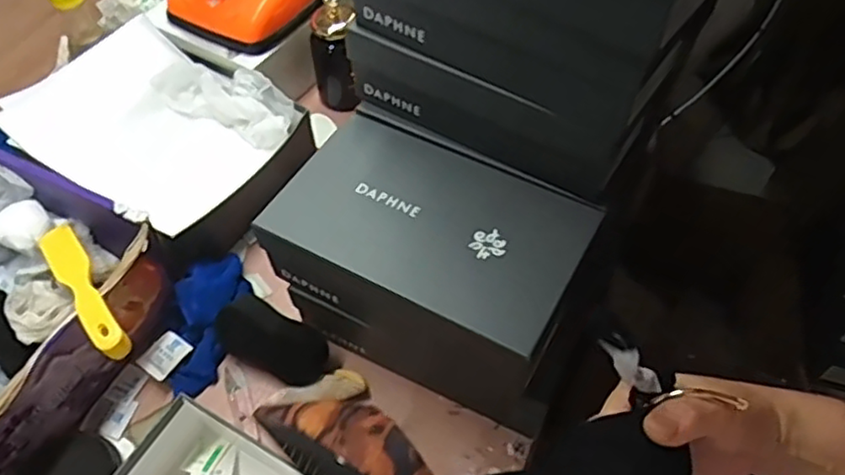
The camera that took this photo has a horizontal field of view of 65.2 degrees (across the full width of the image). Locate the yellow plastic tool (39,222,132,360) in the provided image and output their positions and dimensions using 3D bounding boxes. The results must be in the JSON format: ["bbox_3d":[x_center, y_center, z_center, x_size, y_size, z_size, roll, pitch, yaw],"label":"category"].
[{"bbox_3d":[-0.350,0.049,0.680,0.036,0.027,0.222,-33,47,-22],"label":"yellow plastic tool"}]

